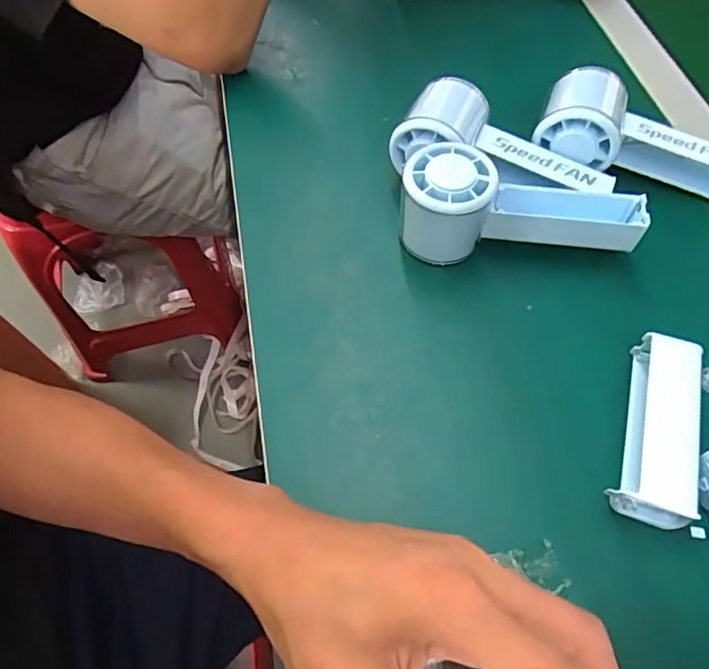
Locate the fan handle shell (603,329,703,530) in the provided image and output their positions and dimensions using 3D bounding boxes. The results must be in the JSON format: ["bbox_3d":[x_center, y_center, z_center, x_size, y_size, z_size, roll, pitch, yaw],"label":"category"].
[{"bbox_3d":[0.166,0.050,0.297,0.040,0.025,0.100,19,62,12],"label":"fan handle shell"}]

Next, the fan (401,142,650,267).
[{"bbox_3d":[0.106,-0.083,0.352,0.148,0.056,0.048,0,60,1],"label":"fan"}]

